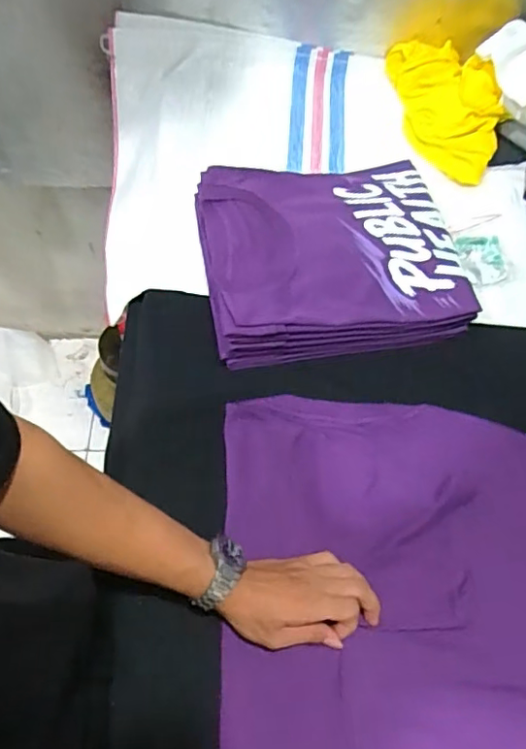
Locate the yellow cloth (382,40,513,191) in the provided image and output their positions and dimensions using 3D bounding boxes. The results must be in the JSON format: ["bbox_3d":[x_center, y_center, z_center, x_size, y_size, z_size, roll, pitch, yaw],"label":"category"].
[{"bbox_3d":[0.305,-0.462,0.942,0.121,0.087,0.287,-11,60,-9],"label":"yellow cloth"}]

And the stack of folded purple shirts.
[{"bbox_3d":[0.084,-0.161,0.764,0.326,0.078,0.284,-9,60,-8],"label":"stack of folded purple shirts"}]

